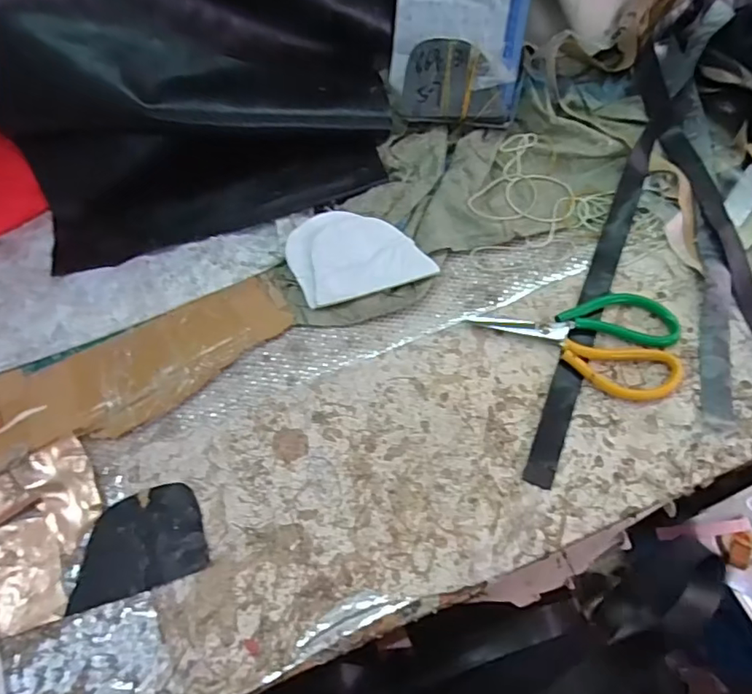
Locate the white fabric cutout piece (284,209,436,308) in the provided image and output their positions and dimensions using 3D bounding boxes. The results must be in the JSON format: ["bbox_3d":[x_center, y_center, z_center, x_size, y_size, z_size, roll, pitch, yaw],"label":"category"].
[{"bbox_3d":[-0.020,-0.099,0.556,0.137,0.017,0.093,-14,66,-4],"label":"white fabric cutout piece"}]

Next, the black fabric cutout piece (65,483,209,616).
[{"bbox_3d":[-0.198,0.162,0.448,0.108,0.007,0.077,-19,62,-7],"label":"black fabric cutout piece"}]

